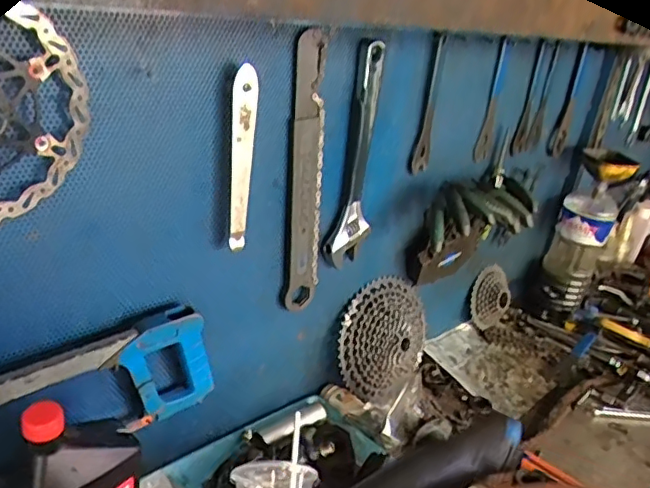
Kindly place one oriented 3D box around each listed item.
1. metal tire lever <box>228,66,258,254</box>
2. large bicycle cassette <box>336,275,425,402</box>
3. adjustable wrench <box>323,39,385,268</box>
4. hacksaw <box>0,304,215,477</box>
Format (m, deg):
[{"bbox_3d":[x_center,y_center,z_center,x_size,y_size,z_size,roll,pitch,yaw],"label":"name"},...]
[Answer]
[{"bbox_3d":[-0.086,-0.084,0.598,0.023,0.191,0.011,-5,26,-26],"label":"metal tire lever"},{"bbox_3d":[0.104,0.149,0.897,0.187,0.191,0.047,21,-13,-37],"label":"large bicycle cassette"},{"bbox_3d":[0.043,-0.106,0.740,0.015,0.285,0.065,25,29,36],"label":"adjustable wrench"},{"bbox_3d":[-0.279,0.170,0.547,0.385,0.145,0.031,-14,31,-40],"label":"hacksaw"}]

